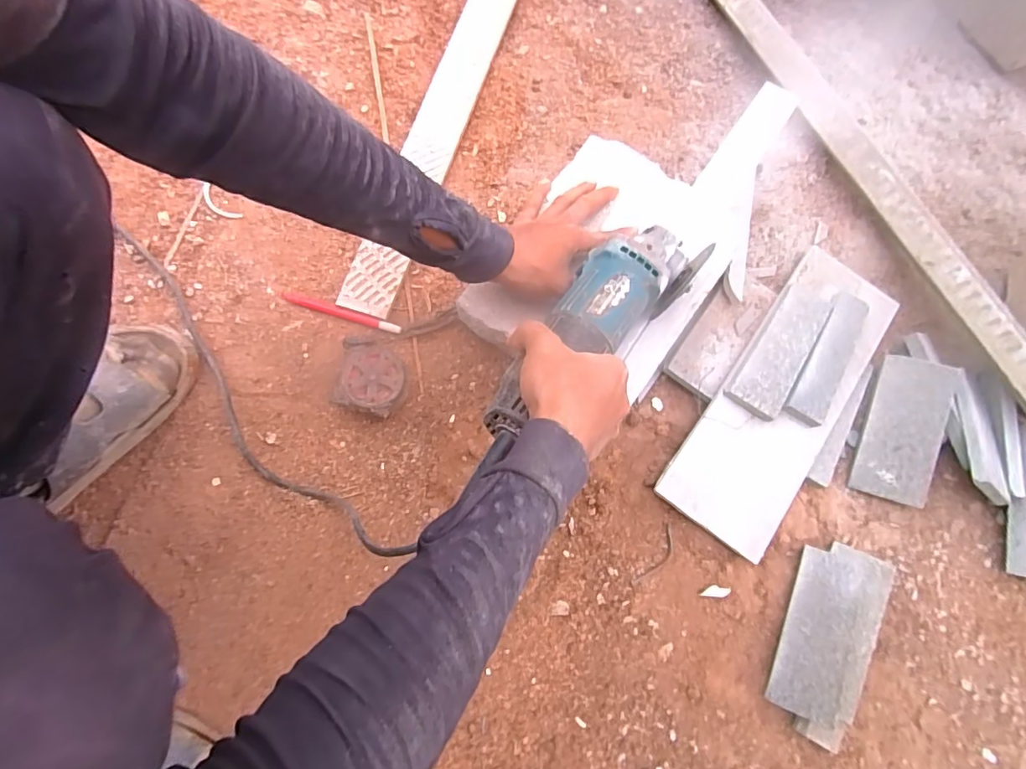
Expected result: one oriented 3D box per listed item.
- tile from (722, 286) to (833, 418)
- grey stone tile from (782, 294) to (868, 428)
[{"bbox_3d":[0.278,-0.038,0.544,0.054,0.024,0.153,32,74,10],"label":"tile"},{"bbox_3d":[0.329,-0.026,0.543,0.039,0.020,0.148,29,73,9],"label":"grey stone tile"}]

